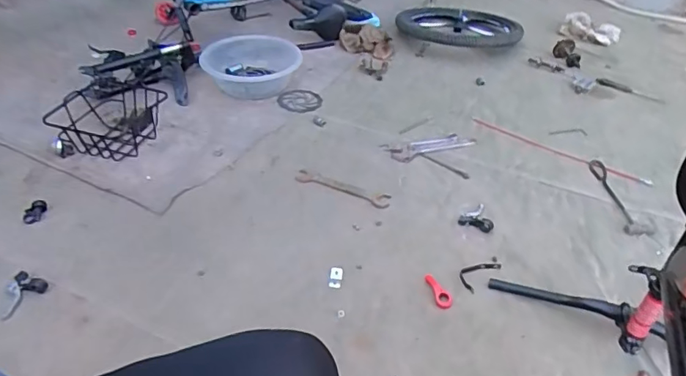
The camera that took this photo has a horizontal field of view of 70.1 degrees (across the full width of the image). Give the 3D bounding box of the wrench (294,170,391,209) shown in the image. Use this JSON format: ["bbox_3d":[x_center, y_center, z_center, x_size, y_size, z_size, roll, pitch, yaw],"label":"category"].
[{"bbox_3d":[0.000,0.000,1.300,0.259,0.014,0.057,16,44,17],"label":"wrench"}]

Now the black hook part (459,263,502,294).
[{"bbox_3d":[0.311,0.189,1.112,0.126,0.014,0.052,-31,51,-30],"label":"black hook part"}]

